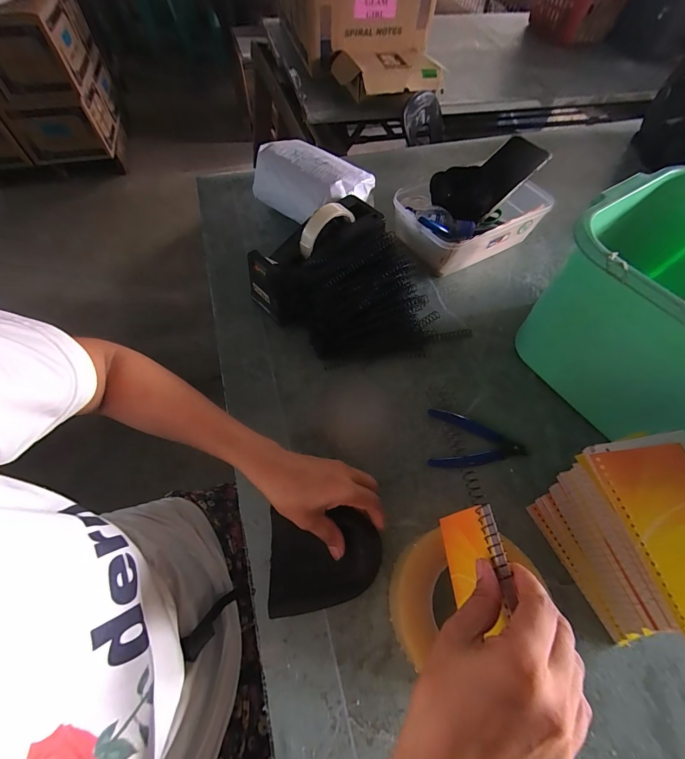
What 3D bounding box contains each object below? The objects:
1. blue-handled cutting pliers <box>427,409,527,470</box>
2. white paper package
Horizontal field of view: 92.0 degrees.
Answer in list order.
[{"bbox_3d":[0.159,0.077,0.392,0.112,0.006,0.070,11,60,4],"label":"blue-handled cutting pliers"},{"bbox_3d":[-0.057,-0.322,0.567,0.196,0.098,0.104,38,65,18],"label":"white paper package"}]

